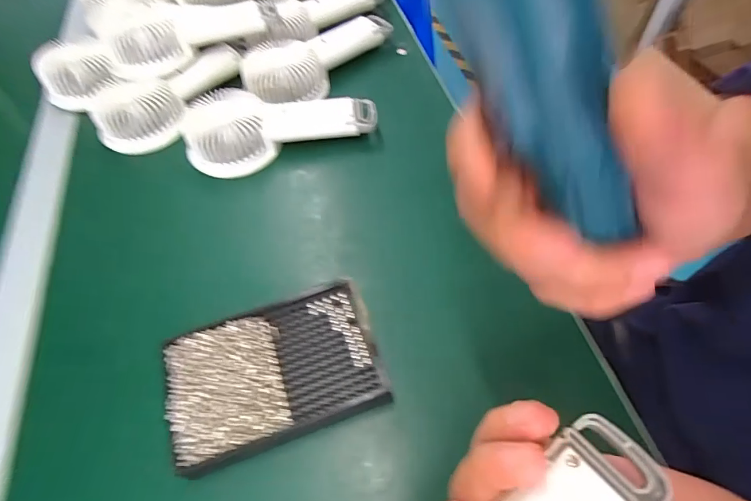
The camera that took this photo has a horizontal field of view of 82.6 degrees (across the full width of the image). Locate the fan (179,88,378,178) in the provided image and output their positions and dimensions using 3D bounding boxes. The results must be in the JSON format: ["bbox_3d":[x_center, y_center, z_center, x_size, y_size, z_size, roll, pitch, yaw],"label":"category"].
[{"bbox_3d":[-0.091,-0.119,0.411,0.177,0.043,0.075,-2,57,3],"label":"fan"}]

